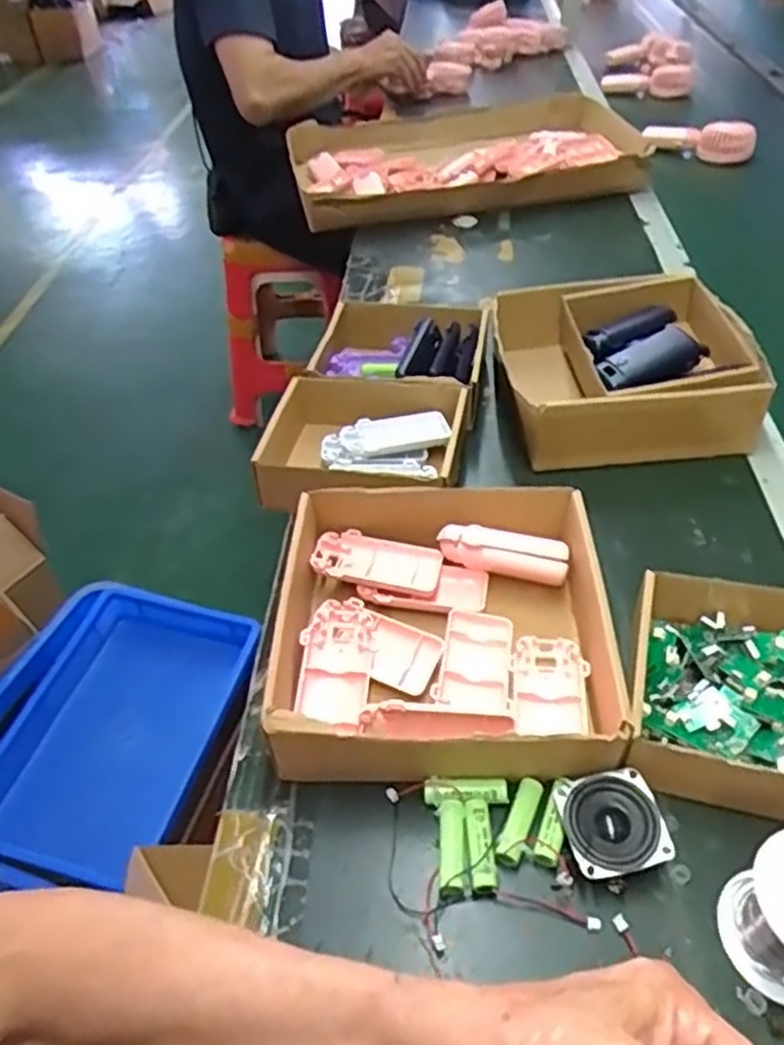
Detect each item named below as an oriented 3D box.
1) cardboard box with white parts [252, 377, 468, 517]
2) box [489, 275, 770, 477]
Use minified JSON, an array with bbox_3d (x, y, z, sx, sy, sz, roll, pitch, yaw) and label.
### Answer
[{"bbox_3d":[-0.028,-0.066,0.672,0.177,0.077,0.191,6,45,9],"label":"cardboard box with white parts"},{"bbox_3d":[0.218,-0.145,0.712,0.221,0.090,0.201,-3,44,0],"label":"box"}]

